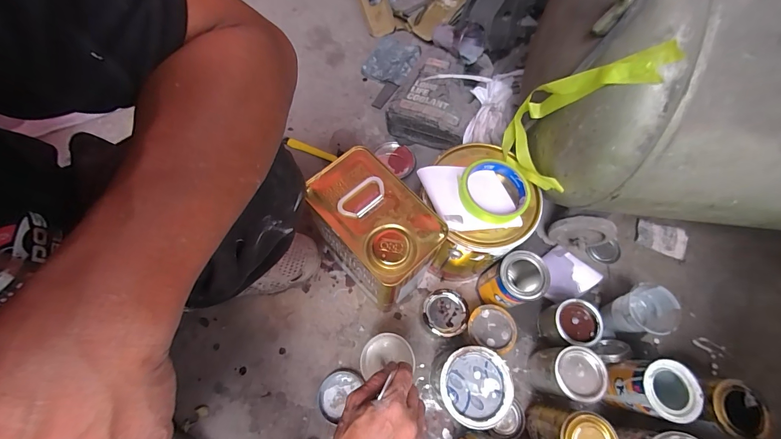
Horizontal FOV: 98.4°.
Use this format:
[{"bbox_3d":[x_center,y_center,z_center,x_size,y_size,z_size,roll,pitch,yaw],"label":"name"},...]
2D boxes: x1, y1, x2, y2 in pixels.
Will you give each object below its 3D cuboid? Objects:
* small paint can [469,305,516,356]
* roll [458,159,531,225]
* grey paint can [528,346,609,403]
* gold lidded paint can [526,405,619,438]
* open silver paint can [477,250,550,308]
[{"bbox_3d":[0.158,0.180,0.557,0.069,0.081,0.071,-12,69,-7],"label":"small paint can"},{"bbox_3d":[0.135,-0.038,0.443,0.090,0.017,0.086,1,68,-2],"label":"roll"},{"bbox_3d":[0.264,0.234,0.518,0.065,0.110,0.069,1,68,-2],"label":"grey paint can"},{"bbox_3d":[0.244,0.301,0.470,0.065,0.125,0.070,1,68,-2],"label":"gold lidded paint can"},{"bbox_3d":[0.195,0.104,0.552,0.072,0.124,0.071,1,68,-2],"label":"open silver paint can"}]

